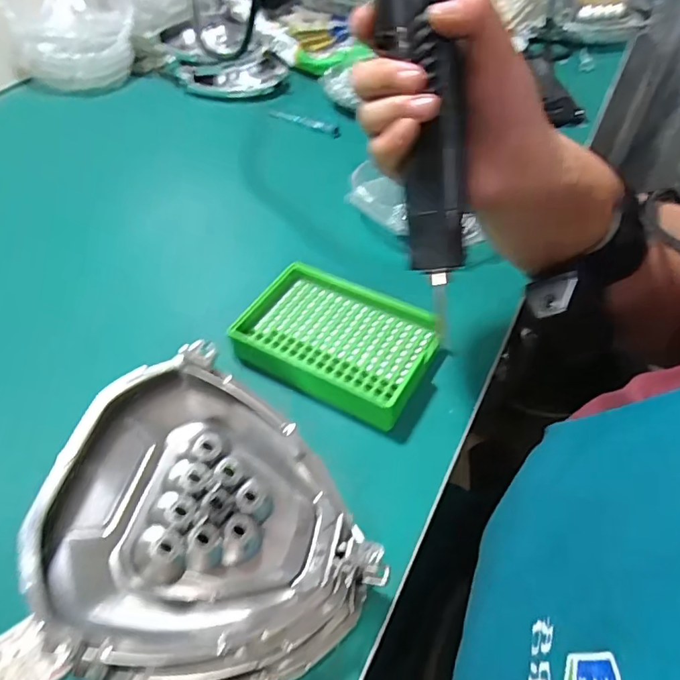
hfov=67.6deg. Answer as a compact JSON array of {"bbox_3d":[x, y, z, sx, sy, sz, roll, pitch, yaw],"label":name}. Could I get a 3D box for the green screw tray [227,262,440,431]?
[{"bbox_3d":[-0.004,-0.001,0.387,0.143,0.027,0.095,21,54,18],"label":"green screw tray"}]

